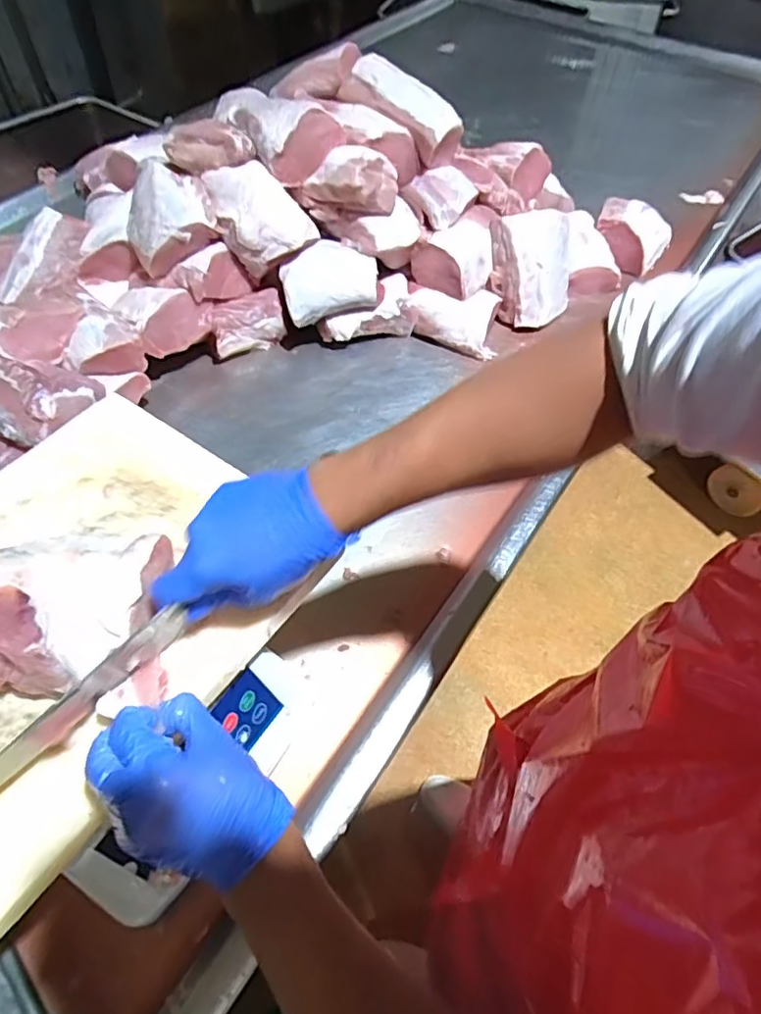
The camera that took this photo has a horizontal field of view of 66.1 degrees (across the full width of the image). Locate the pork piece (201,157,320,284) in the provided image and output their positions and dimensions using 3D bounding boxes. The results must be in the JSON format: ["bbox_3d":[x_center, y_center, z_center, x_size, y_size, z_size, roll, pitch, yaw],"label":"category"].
[{"bbox_3d":[-0.175,-0.418,0.829,0.119,0.065,0.151,-39,99,-9],"label":"pork piece"}]

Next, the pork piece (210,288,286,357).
[{"bbox_3d":[-0.197,-0.273,0.884,0.117,0.079,0.052,-24,58,-17],"label":"pork piece"}]

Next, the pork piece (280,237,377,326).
[{"bbox_3d":[-0.076,-0.336,0.862,0.138,0.065,0.094,-10,55,-8],"label":"pork piece"}]

